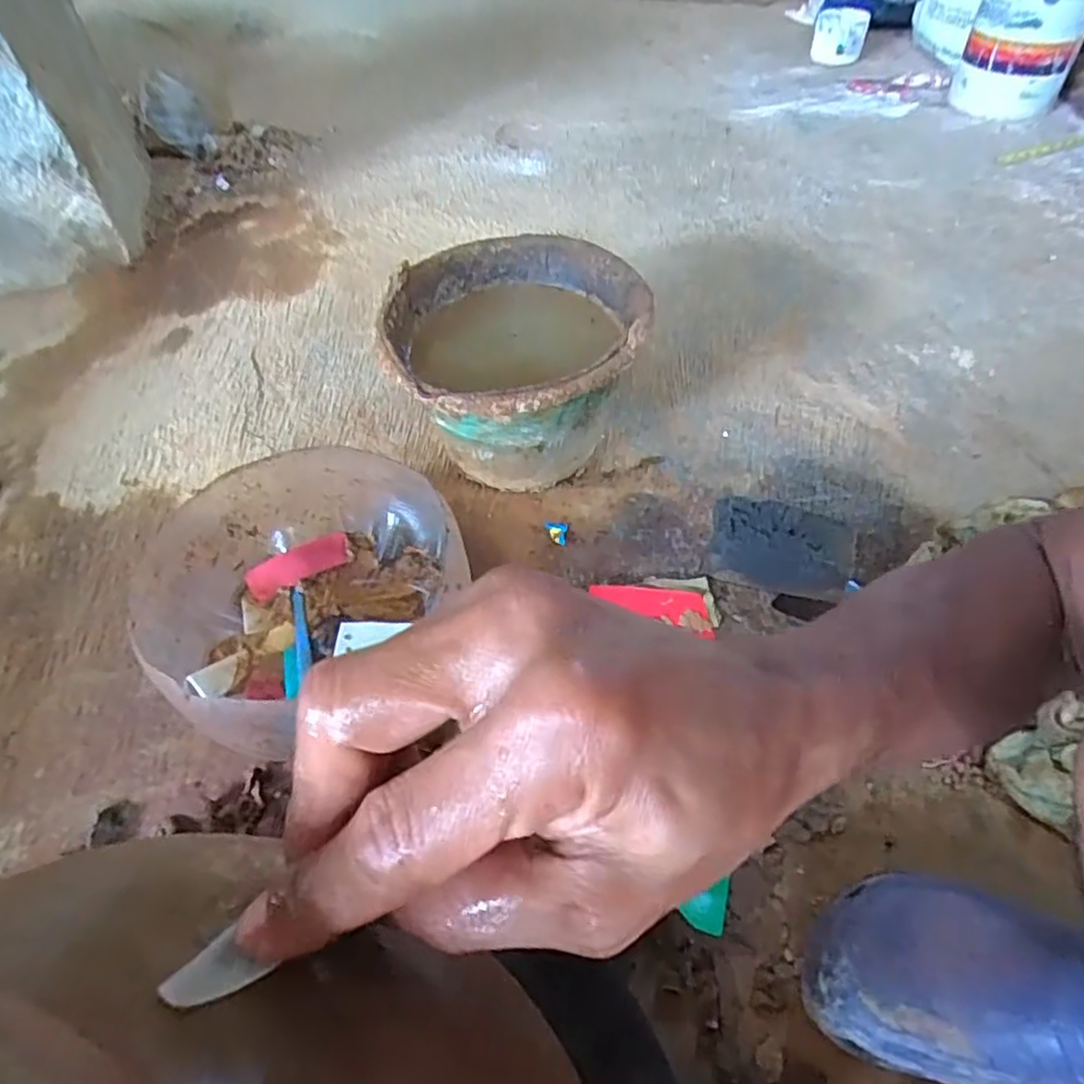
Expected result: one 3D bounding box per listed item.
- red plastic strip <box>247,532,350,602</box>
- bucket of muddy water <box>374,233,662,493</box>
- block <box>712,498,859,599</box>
[{"bbox_3d":[-0.225,0.020,0.651,0.093,0.006,0.036,-26,74,-17],"label":"red plastic strip"},{"bbox_3d":[-0.025,-0.165,0.713,0.234,0.178,0.255,-1,52,2],"label":"bucket of muddy water"},{"bbox_3d":[0.211,0.006,0.628,0.117,0.063,0.058,11,53,11],"label":"block"}]

